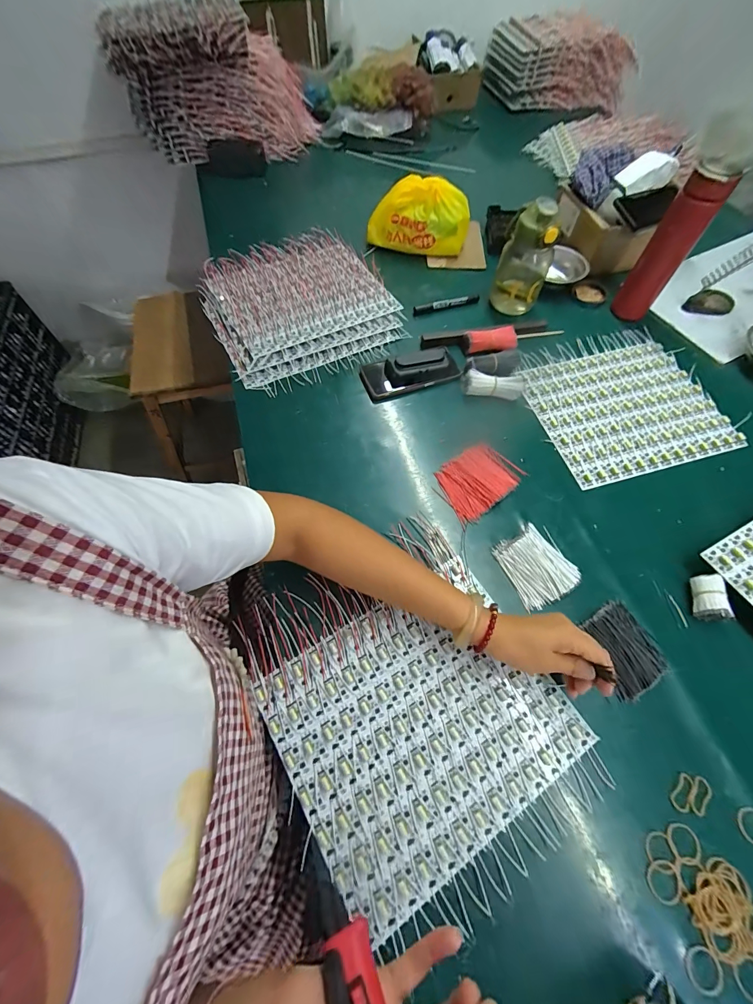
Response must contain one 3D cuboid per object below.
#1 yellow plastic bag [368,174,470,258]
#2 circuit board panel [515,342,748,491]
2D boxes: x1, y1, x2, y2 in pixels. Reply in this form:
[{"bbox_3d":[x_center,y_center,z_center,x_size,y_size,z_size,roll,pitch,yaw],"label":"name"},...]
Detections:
[{"bbox_3d":[0.084,-0.579,0.765,0.205,0.114,0.064,6,64,3],"label":"yellow plastic bag"},{"bbox_3d":[0.406,-0.156,0.616,0.284,0.008,0.239,-15,65,-7],"label":"circuit board panel"}]

